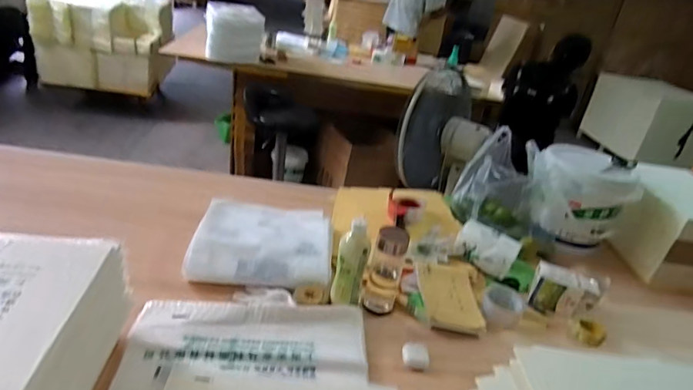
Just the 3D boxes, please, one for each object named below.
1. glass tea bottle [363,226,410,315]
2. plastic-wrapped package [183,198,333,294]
[{"bbox_3d":[0.083,0.162,0.934,0.069,0.188,0.055,15,27,10],"label":"glass tea bottle"},{"bbox_3d":[-0.192,0.096,1.049,0.313,0.036,0.287,5,30,-3],"label":"plastic-wrapped package"}]

